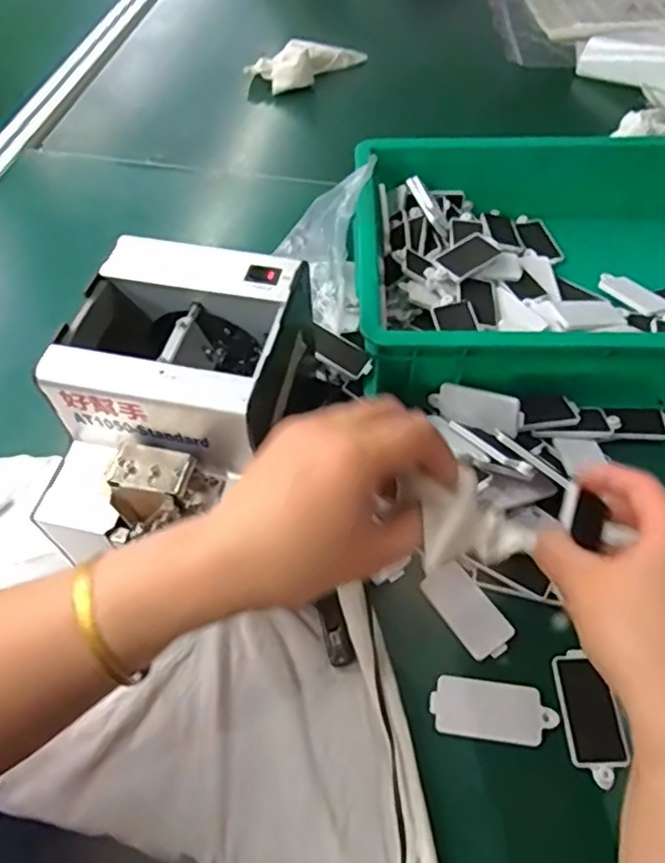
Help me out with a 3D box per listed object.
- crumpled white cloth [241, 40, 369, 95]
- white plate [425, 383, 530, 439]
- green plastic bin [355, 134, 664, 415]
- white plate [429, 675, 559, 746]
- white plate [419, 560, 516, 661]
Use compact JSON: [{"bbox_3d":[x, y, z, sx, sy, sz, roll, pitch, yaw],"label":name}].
[{"bbox_3d":[-0.028,-0.463,0.775,0.152,0.037,0.047,-24,60,-15],"label":"crumpled white cloth"},{"bbox_3d":[0.105,-0.017,0.457,0.072,0.029,0.008,19,25,38],"label":"white plate"},{"bbox_3d":[0.194,-0.142,0.526,0.332,0.080,0.269,-3,56,1],"label":"green plastic bin"},{"bbox_3d":[0.096,0.167,0.371,0.071,0.006,0.033,3,57,10],"label":"white plate"},{"bbox_3d":[0.088,0.116,0.405,0.033,0.004,0.063,-30,60,-17],"label":"white plate"}]

